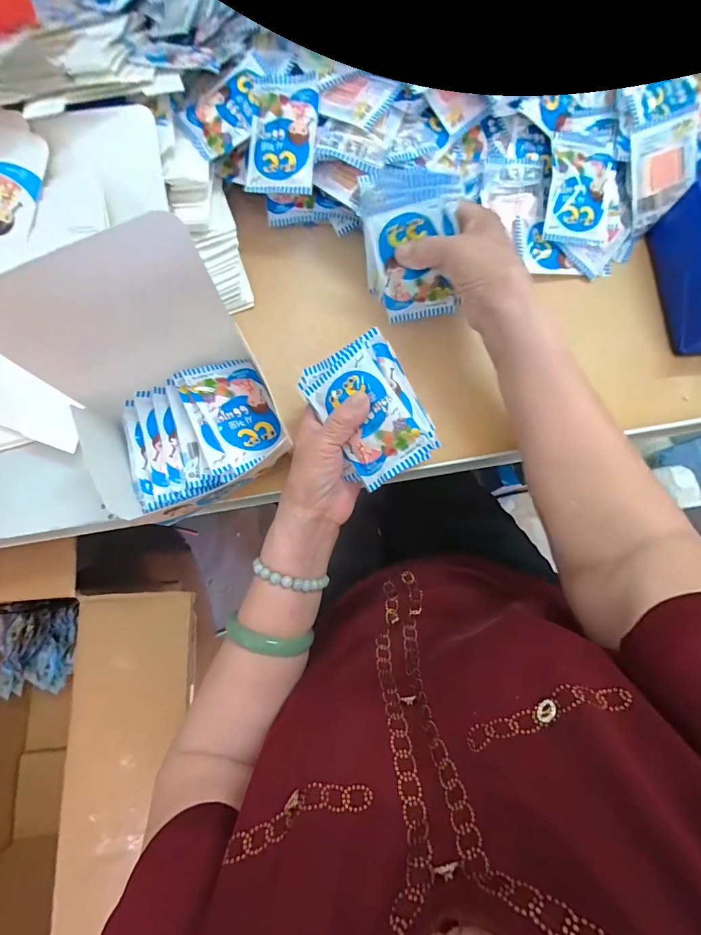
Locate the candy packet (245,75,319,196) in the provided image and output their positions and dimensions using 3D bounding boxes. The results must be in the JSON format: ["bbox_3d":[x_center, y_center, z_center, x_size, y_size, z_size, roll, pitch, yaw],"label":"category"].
[{"bbox_3d":[-0.063,-0.317,0.379,0.065,0.009,0.102,9,95,10],"label":"candy packet"}]

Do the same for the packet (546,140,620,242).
[{"bbox_3d":[0.243,-0.282,0.407,0.077,0.010,0.098,4,93,-5],"label":"packet"}]

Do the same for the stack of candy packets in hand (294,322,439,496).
[{"bbox_3d":[0.015,-0.046,0.346,0.085,0.051,0.117,-28,90,29],"label":"stack of candy packets in hand"}]

